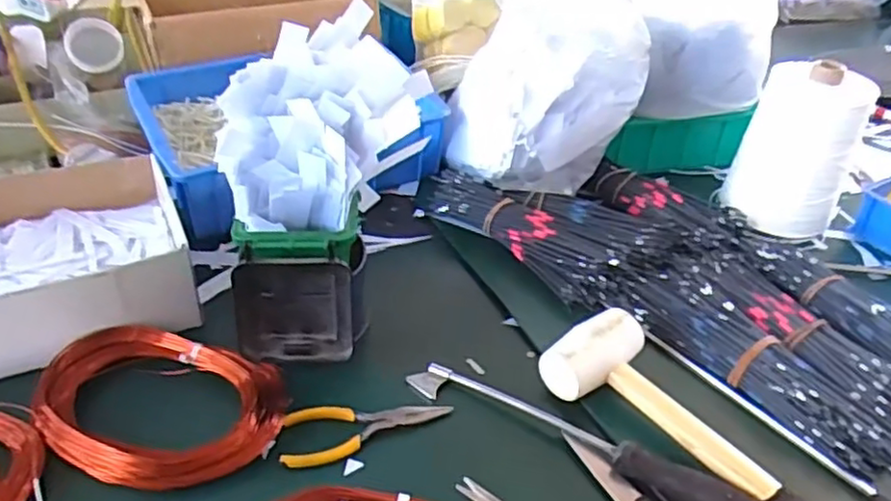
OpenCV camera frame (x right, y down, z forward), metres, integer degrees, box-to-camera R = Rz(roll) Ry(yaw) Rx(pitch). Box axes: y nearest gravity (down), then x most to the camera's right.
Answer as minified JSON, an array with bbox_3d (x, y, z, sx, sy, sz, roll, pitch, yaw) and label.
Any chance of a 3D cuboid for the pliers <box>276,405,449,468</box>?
[{"bbox_3d":[-0.055,0.127,0.486,0.118,0.013,0.044,-5,37,-12],"label":"pliers"}]

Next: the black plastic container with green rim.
[{"bbox_3d":[-0.107,0.028,0.513,0.096,0.116,0.080,-1,37,-7],"label":"black plastic container with green rim"}]

